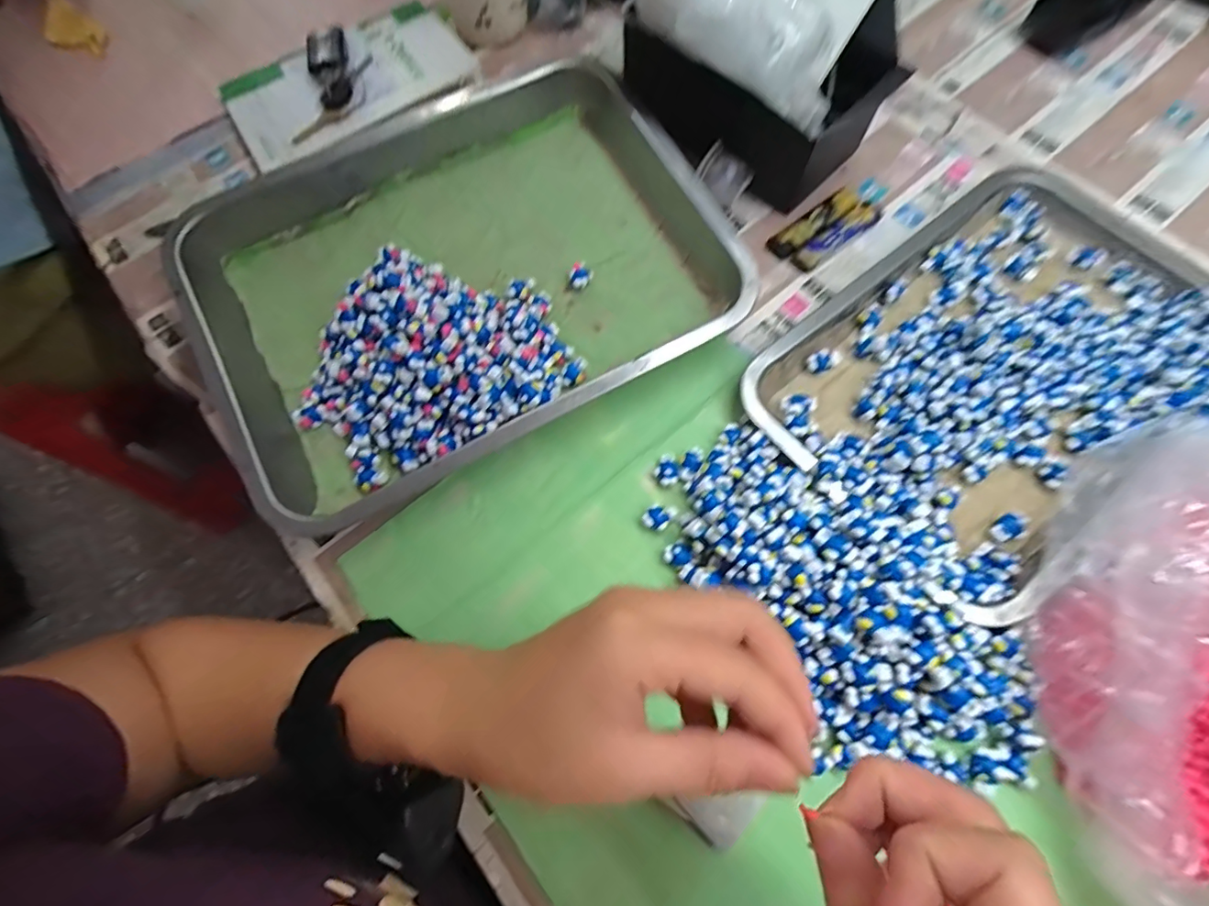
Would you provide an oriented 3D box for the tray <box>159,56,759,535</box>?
[{"bbox_3d":[-0.118,-0.130,0.373,0.374,0.051,0.287,-29,71,-8],"label":"tray"}]

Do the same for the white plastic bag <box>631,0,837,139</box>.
[{"bbox_3d":[0.091,-0.290,0.347,0.171,0.071,0.077,38,75,-7],"label":"white plastic bag"}]

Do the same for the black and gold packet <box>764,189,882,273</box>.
[{"bbox_3d":[0.173,-0.174,0.399,0.082,0.014,0.039,-35,72,-10],"label":"black and gold packet"}]

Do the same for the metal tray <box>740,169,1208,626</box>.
[{"bbox_3d":[0.270,-0.067,0.343,0.330,0.032,0.207,-36,72,-10],"label":"metal tray"}]

